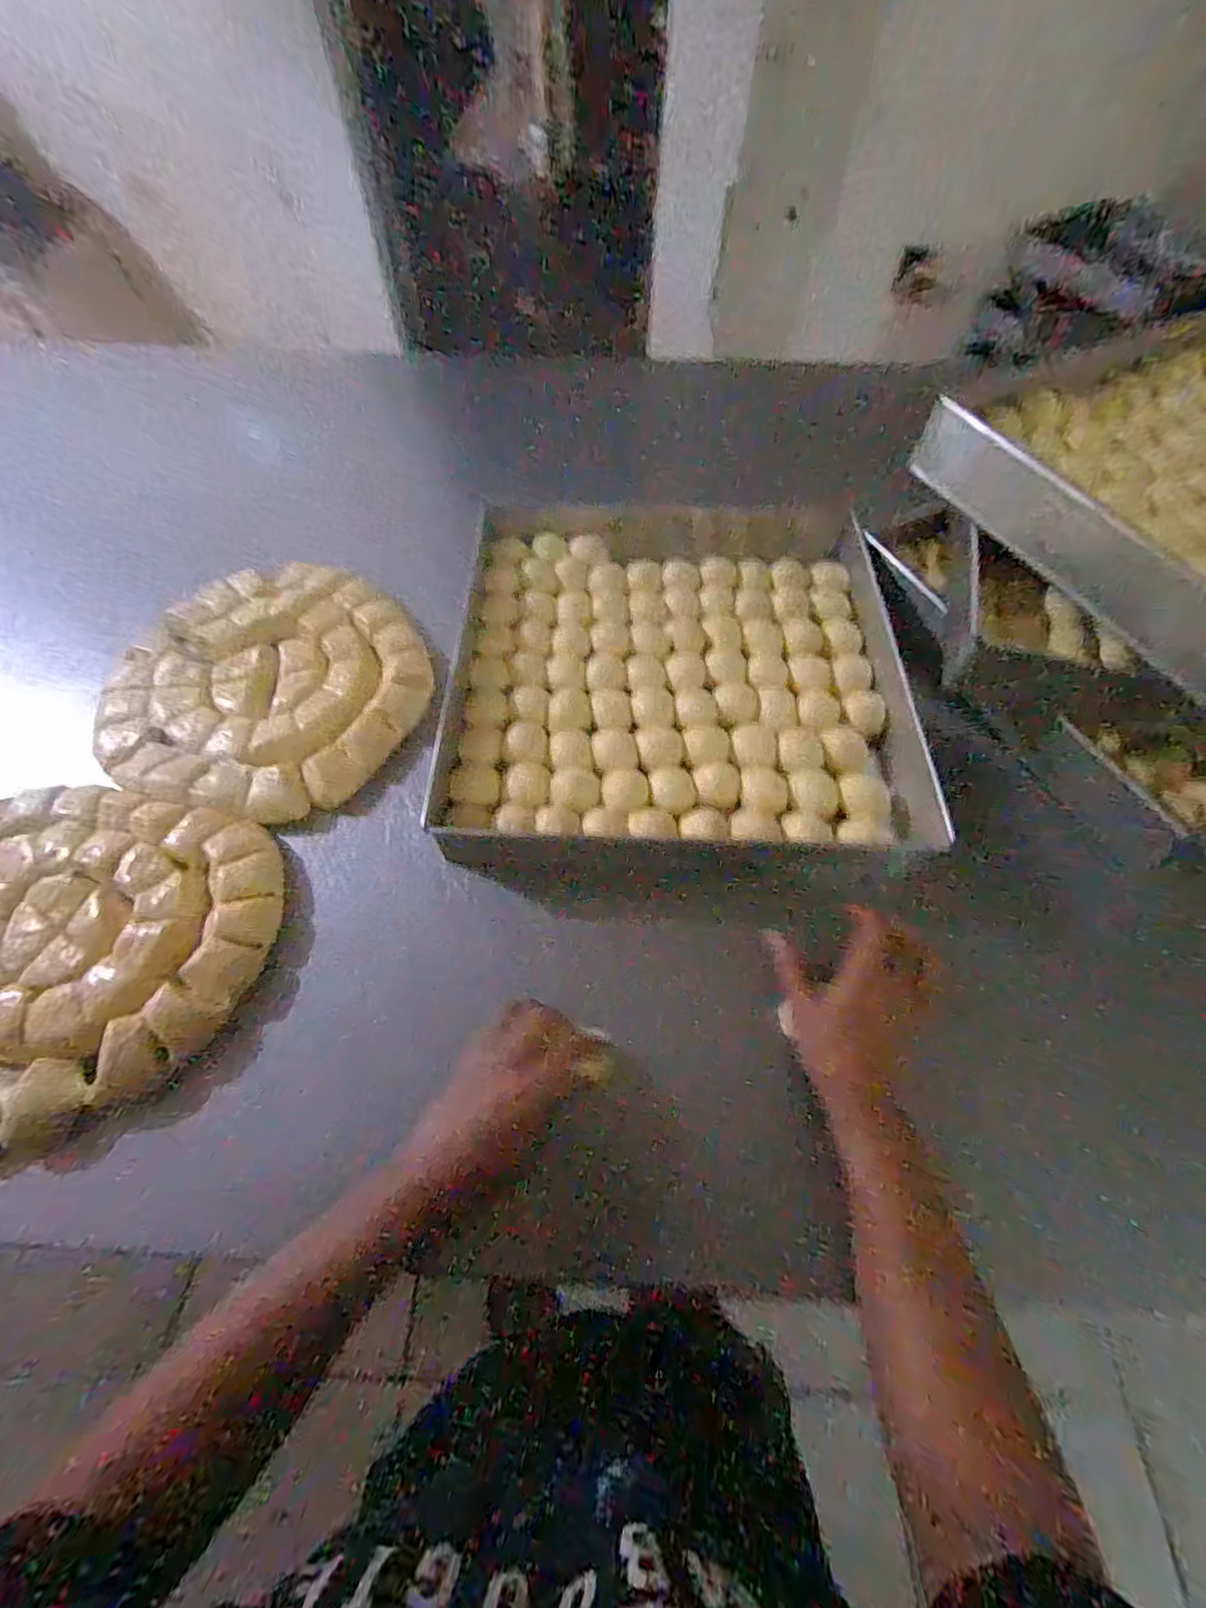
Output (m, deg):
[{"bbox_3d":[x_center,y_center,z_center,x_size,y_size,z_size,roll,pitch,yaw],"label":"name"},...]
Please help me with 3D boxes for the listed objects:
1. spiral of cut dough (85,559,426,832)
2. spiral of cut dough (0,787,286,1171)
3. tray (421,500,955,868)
[{"bbox_3d":[-0.327,-0.118,0.571,0.293,0.033,0.281,0,60,-1],"label":"spiral of cut dough"},{"bbox_3d":[-0.408,0.113,0.438,0.273,0.037,0.254,0,60,-1],"label":"spiral of cut dough"},{"bbox_3d":[0.066,-0.151,0.575,0.417,0.064,0.448,2,60,0],"label":"tray"}]

